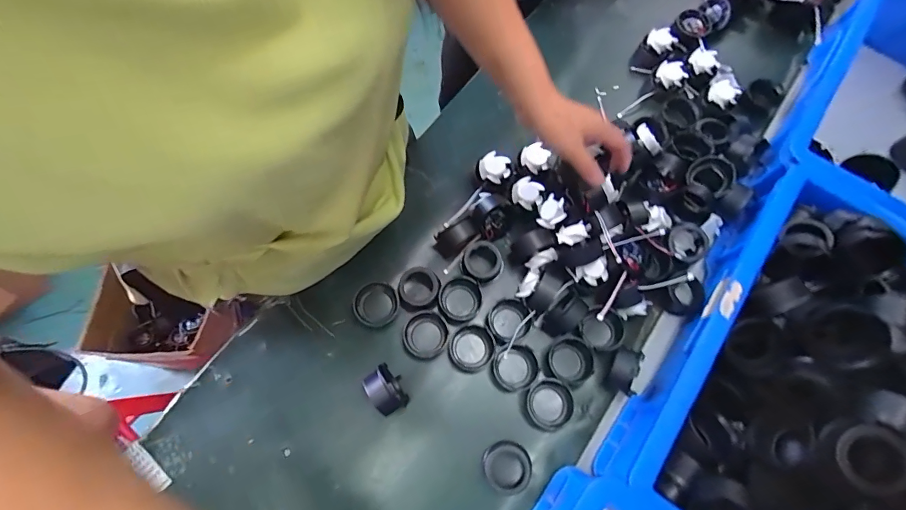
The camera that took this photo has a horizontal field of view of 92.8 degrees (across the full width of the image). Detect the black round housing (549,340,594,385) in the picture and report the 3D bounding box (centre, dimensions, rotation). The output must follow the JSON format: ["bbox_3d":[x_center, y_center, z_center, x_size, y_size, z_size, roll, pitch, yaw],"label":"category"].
[{"bbox_3d":[0.142,0.129,0.521,0.052,0.016,0.054,-37,56,20],"label":"black round housing"}]

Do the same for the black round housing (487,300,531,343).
[{"bbox_3d":[0.068,0.081,0.536,0.050,0.031,0.052,1,70,-2],"label":"black round housing"}]

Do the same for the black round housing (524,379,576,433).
[{"bbox_3d":[0.112,0.174,0.501,0.055,0.026,0.053,1,70,-2],"label":"black round housing"}]

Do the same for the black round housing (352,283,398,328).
[{"bbox_3d":[-0.094,0.062,0.533,0.051,0.035,0.045,-6,70,-4],"label":"black round housing"}]

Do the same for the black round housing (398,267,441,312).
[{"bbox_3d":[-0.041,0.044,0.537,0.050,0.033,0.056,3,70,-1],"label":"black round housing"}]

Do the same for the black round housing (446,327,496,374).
[{"bbox_3d":[0.022,0.117,0.527,0.053,0.031,0.053,1,70,-2],"label":"black round housing"}]

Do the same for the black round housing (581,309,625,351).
[{"bbox_3d":[0.181,0.092,0.520,0.051,0.020,0.046,0,70,-2],"label":"black round housing"}]

